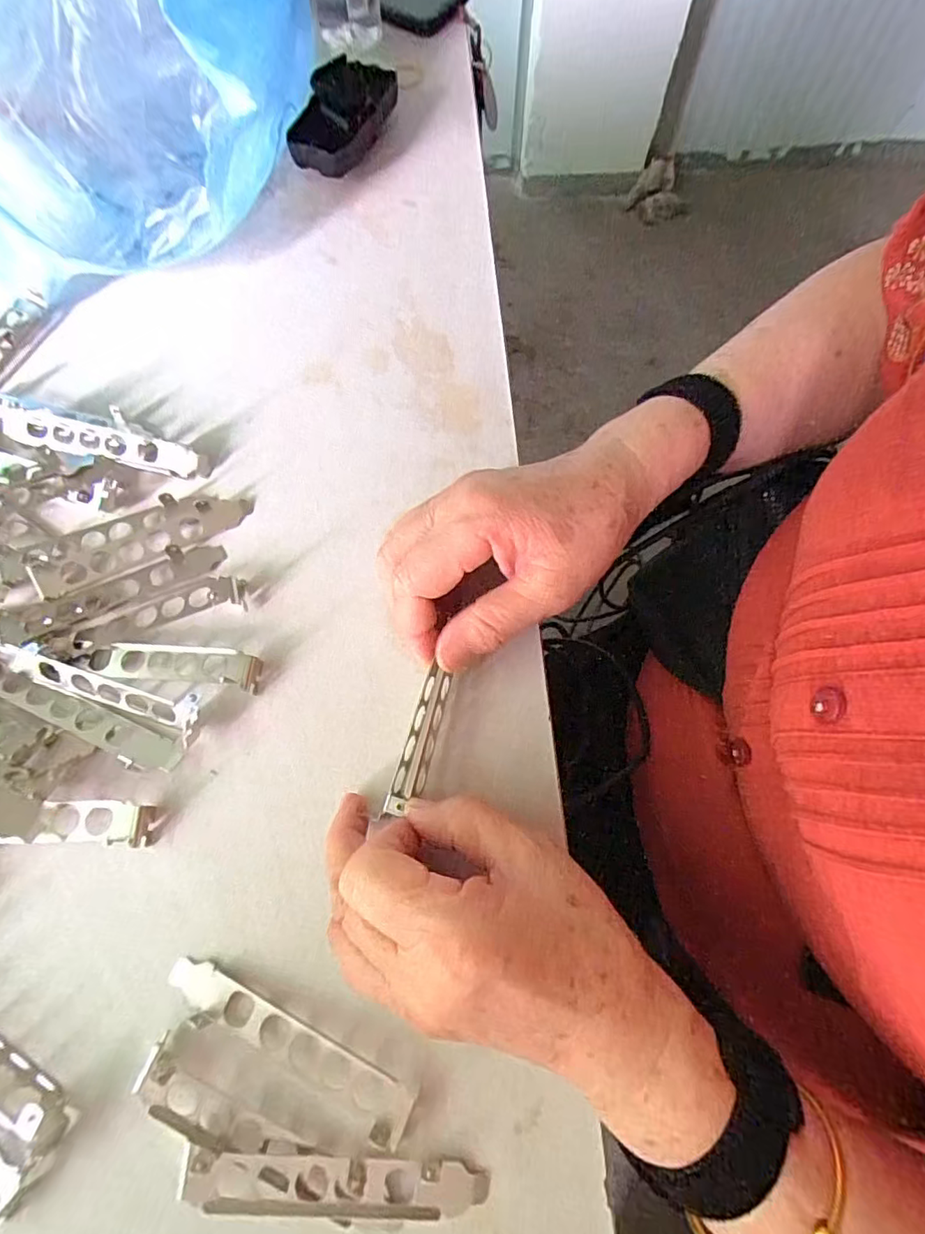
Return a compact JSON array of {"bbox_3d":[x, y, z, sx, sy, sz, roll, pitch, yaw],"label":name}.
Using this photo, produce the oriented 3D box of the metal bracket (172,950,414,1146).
[{"bbox_3d":[-0.076,0.183,0.238,0.119,0.010,0.021,26,72,8],"label":"metal bracket"}]

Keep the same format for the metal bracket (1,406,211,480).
[{"bbox_3d":[-0.216,-0.108,0.340,0.120,0.017,0.026,10,70,2],"label":"metal bracket"}]

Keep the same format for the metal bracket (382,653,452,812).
[{"bbox_3d":[-0.021,0.061,0.275,0.015,0.010,0.070,15,70,4],"label":"metal bracket"}]

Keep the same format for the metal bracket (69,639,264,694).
[{"bbox_3d":[-0.158,0.024,0.294,0.099,0.009,0.019,6,70,1],"label":"metal bracket"}]

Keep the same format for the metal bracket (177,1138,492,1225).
[{"bbox_3d":[-0.051,0.225,0.218,0.119,0.018,0.021,5,70,0],"label":"metal bracket"}]

